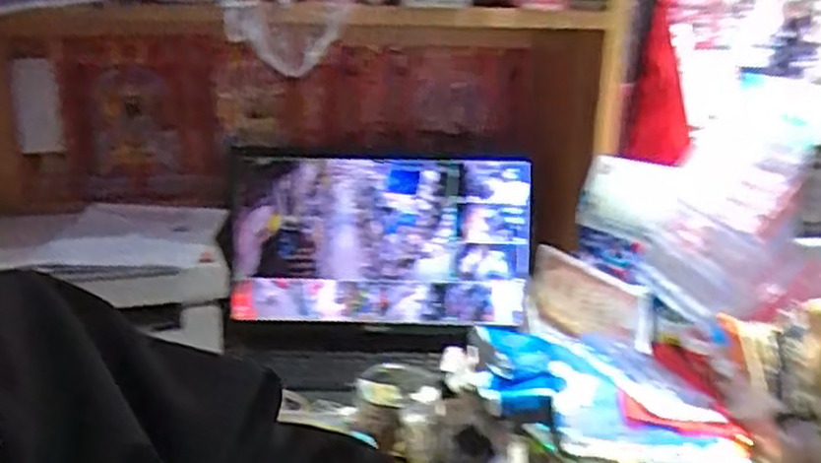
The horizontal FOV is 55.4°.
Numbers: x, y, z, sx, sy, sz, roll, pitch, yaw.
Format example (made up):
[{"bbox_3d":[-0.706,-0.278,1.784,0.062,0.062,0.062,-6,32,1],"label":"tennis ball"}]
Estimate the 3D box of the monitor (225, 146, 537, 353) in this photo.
[{"bbox_3d":[-0.060,0.033,1.259,0.485,0.311,0.070,0,0,6],"label":"monitor"}]

